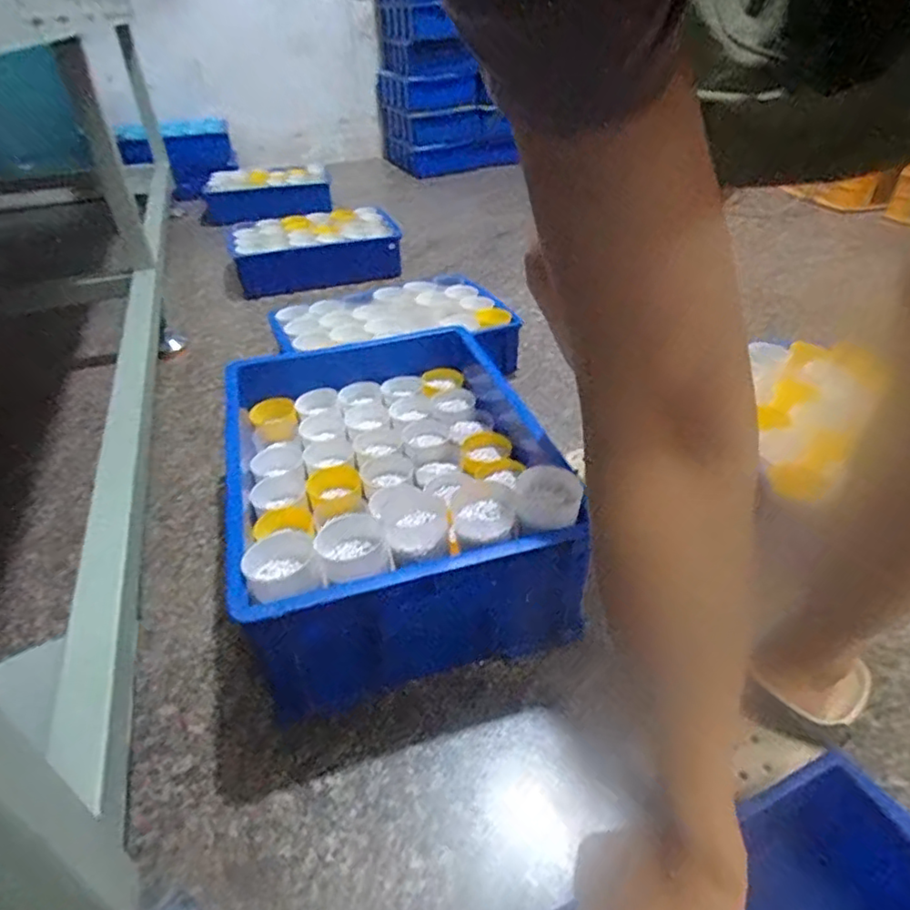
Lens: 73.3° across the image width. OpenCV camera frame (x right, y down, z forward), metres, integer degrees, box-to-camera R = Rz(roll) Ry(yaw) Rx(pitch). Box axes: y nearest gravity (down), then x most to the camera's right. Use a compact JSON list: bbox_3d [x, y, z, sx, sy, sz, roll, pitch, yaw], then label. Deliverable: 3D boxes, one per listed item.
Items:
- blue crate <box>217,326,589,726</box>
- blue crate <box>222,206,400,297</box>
[{"bbox_3d":[-0.077,0.028,0.771,0.351,0.180,0.488,-10,37,-10],"label":"blue crate"},{"bbox_3d":[-0.339,-0.508,1.510,0.387,0.116,0.243,-14,38,-15],"label":"blue crate"}]

